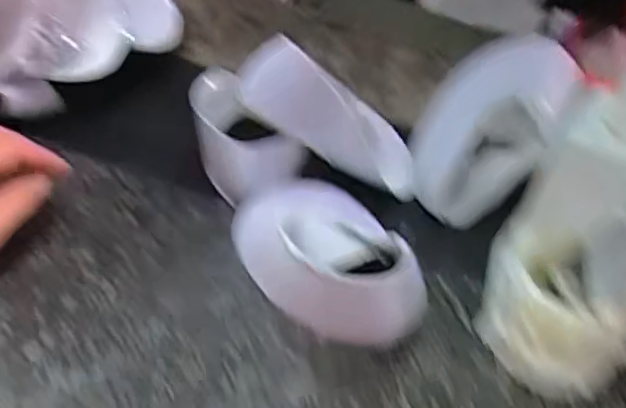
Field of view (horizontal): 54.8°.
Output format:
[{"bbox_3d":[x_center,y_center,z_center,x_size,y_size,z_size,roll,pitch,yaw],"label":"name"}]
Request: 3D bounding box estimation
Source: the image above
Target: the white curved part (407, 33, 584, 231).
[{"bbox_3d":[0.143,-0.063,0.501,0.097,0.158,0.034,38,20,2],"label":"white curved part"}]

